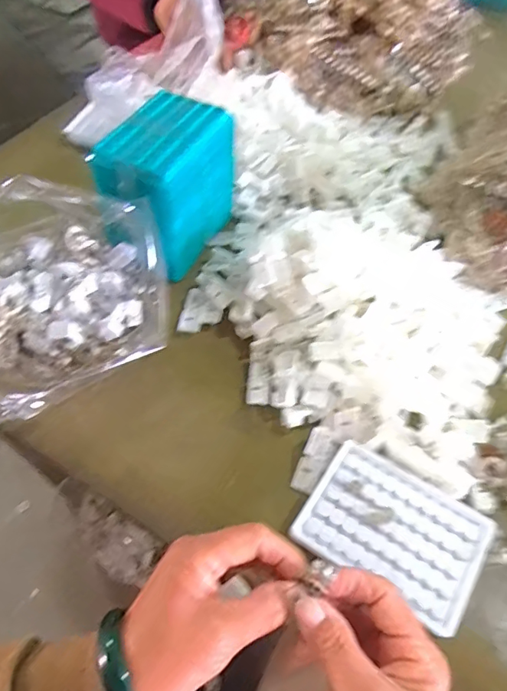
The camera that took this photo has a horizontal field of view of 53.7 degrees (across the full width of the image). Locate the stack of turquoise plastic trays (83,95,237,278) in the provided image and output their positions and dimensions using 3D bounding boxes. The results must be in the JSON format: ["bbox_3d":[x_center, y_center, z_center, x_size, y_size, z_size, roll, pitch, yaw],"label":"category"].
[{"bbox_3d":[-0.086,-0.165,0.528,0.084,0.133,0.133,26,61,18],"label":"stack of turquoise plastic trays"}]

